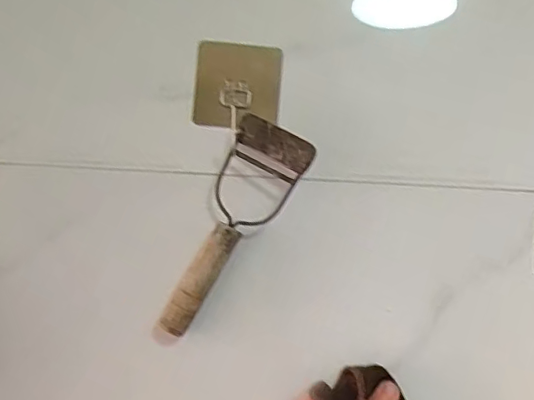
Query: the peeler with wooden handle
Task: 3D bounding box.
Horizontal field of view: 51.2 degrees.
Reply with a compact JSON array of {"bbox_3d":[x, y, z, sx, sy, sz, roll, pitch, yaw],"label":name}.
[{"bbox_3d":[-0.028,0.021,0.403,0.055,0.165,0.021,29,-3,0],"label":"peeler with wooden handle"}]

